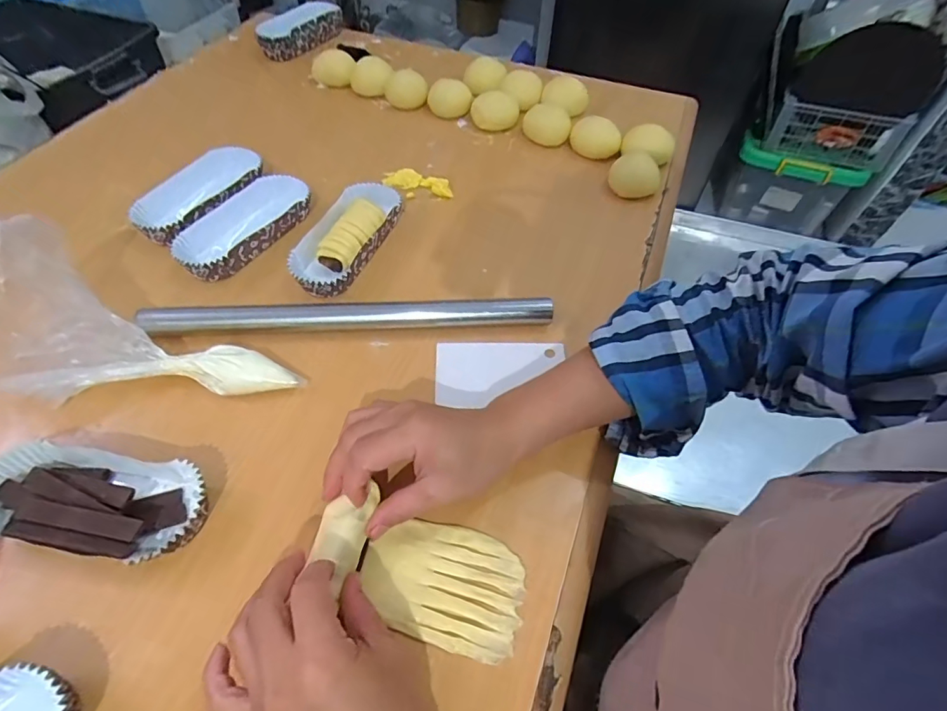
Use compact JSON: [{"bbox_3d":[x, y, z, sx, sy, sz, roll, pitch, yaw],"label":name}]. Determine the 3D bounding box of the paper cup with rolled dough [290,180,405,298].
[{"bbox_3d":[-0.127,-0.121,0.472,0.066,0.029,0.146,22,57,13],"label":"paper cup with rolled dough"}]

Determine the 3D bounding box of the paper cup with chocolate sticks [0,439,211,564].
[{"bbox_3d":[-0.260,0.097,0.331,0.155,0.035,0.071,8,55,4],"label":"paper cup with chocolate sticks"}]

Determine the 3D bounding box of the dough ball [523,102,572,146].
[{"bbox_3d":[0.093,-0.292,0.609,0.057,0.029,0.043,35,61,21],"label":"dough ball"}]

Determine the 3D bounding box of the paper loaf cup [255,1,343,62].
[{"bbox_3d":[-0.259,-0.495,0.734,0.040,0.045,0.136,35,61,21],"label":"paper loaf cup"}]

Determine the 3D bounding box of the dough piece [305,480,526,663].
[{"bbox_3d":[-0.034,0.137,0.312,0.135,0.022,0.070,25,57,1],"label":"dough piece"}]

